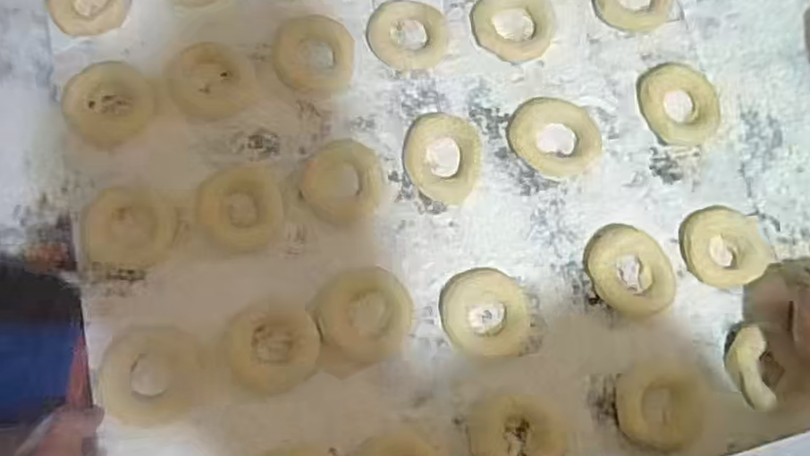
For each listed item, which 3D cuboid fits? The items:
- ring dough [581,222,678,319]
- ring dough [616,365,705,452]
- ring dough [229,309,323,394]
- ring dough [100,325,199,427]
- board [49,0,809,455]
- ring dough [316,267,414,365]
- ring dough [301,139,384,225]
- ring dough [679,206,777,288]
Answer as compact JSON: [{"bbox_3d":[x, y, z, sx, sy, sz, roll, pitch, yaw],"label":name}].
[{"bbox_3d":[0.189,0.034,0.567,0.069,0.016,0.078,-17,85,-5],"label":"ring dough"},{"bbox_3d":[0.203,0.143,0.542,0.069,0.013,0.062,3,83,-3],"label":"ring dough"},{"bbox_3d":[-0.100,0.093,0.523,0.067,0.014,0.062,0,83,-4],"label":"ring dough"},{"bbox_3d":[-0.189,0.109,0.505,0.067,0.013,0.070,0,83,-4],"label":"ring dough"},{"bbox_3d":[0.014,-0.048,0.586,0.565,0.029,0.566,-14,74,-9],"label":"board"},{"bbox_3d":[-0.030,0.069,0.541,0.071,0.016,0.073,0,83,-4],"label":"ring dough"},{"bbox_3d":[-0.053,-0.039,0.577,0.067,0.014,0.072,8,83,-3],"label":"ring dough"},{"bbox_3d":[0.273,0.015,0.585,0.071,0.020,0.069,0,83,-4],"label":"ring dough"}]

